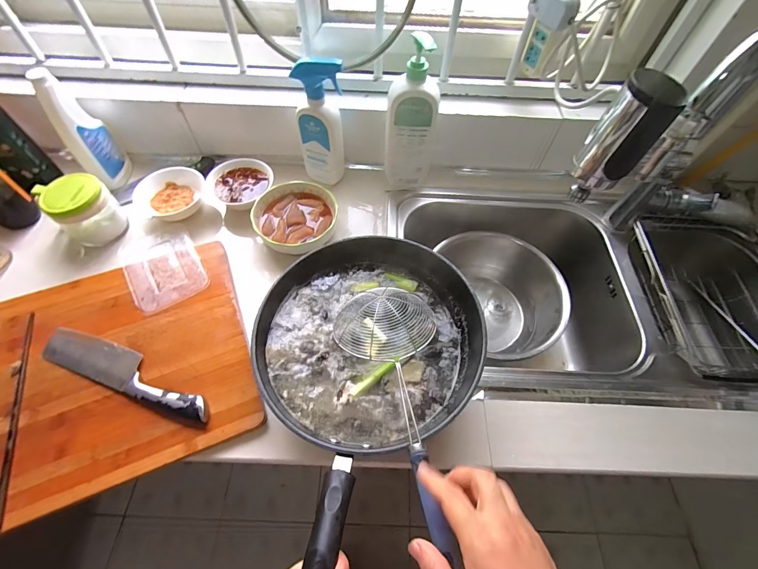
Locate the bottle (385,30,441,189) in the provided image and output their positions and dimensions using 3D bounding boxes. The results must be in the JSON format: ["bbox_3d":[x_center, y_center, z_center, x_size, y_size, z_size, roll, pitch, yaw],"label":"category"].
[{"bbox_3d":[0.059,-0.293,0.631,0.091,0.251,0.056,5,58,1],"label":"bottle"}]

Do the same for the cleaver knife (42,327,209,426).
[{"bbox_3d":[-0.367,0.125,0.498,0.288,0.021,0.057,19,60,10],"label":"cleaver knife"}]

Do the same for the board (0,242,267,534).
[{"bbox_3d":[-0.431,0.126,0.499,0.455,0.028,0.336,-19,61,-12],"label":"board"}]

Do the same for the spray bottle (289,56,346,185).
[{"bbox_3d":[-0.108,-0.293,0.644,0.074,0.218,0.055,26,62,14],"label":"spray bottle"}]

